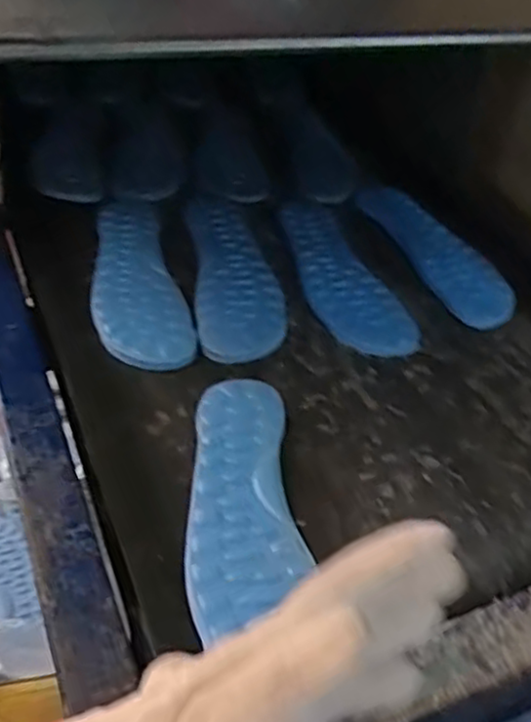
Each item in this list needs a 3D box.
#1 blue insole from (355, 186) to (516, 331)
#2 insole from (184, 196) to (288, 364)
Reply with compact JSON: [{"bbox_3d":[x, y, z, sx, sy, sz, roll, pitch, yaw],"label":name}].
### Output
[{"bbox_3d":[0.180,-0.129,0.798,0.087,0.020,0.260,-8,44,-18],"label":"blue insole"},{"bbox_3d":[-0.034,-0.098,0.722,0.080,0.020,0.263,-2,43,-10],"label":"insole"}]

